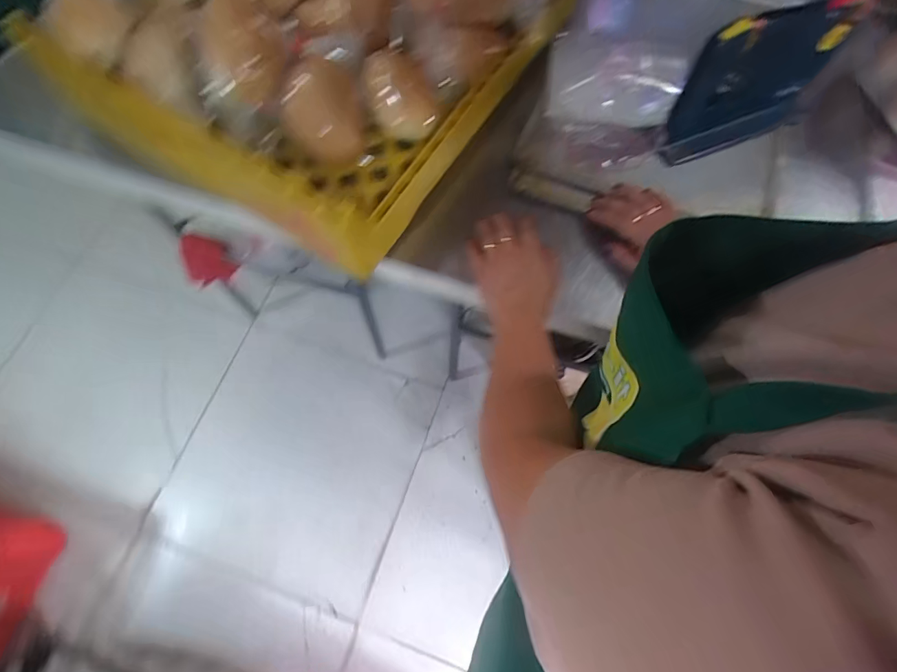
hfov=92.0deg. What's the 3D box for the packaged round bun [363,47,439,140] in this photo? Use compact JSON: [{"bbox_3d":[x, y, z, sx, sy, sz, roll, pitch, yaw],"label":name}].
[{"bbox_3d":[-0.061,-0.306,0.547,0.081,0.062,0.081,0,70,0],"label":"packaged round bun"}]

